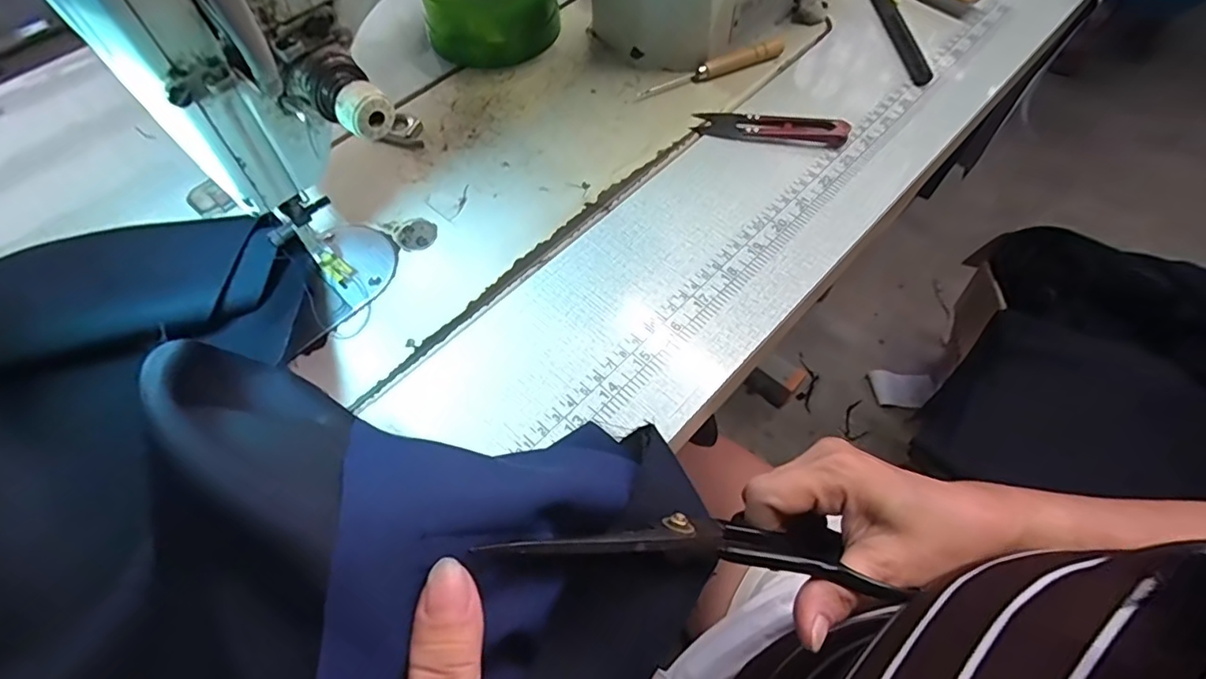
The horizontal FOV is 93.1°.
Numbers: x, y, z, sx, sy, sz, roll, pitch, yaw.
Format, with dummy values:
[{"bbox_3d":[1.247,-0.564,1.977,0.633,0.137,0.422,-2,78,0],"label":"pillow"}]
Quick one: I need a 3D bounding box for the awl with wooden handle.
[{"bbox_3d":[0.080,-0.198,0.415,0.125,0.015,0.012,-22,63,-12],"label":"awl with wooden handle"}]

